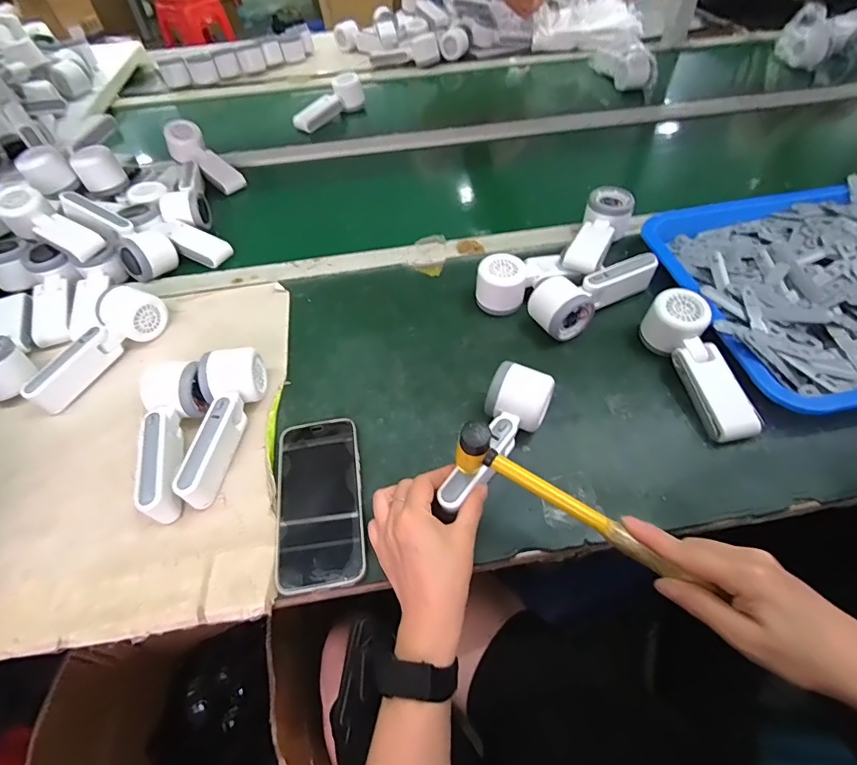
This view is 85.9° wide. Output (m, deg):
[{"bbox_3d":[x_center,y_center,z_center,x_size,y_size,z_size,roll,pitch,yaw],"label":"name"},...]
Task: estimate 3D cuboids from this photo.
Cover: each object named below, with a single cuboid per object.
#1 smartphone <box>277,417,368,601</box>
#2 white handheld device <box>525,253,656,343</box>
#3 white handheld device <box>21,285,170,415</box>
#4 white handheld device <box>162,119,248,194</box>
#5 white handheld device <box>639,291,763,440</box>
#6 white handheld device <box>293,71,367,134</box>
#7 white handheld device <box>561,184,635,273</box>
[{"bbox_3d":[-0.101,0.105,0.427,0.077,0.011,0.161,-9,51,-5],"label":"smartphone"},{"bbox_3d":[0.192,-0.108,0.548,0.160,0.053,0.064,-32,56,-21],"label":"white handheld device"},{"bbox_3d":[-0.388,-0.044,0.534,0.058,0.049,0.165,26,57,21],"label":"white handheld device"},{"bbox_3d":[-0.382,-0.380,0.783,0.164,0.041,0.058,44,63,10],"label":"white handheld device"},{"bbox_3d":[0.280,-0.017,0.477,0.051,0.050,0.161,-12,66,-7],"label":"white handheld device"},{"bbox_3d":[-0.200,-0.565,0.924,0.047,0.056,0.163,30,59,24],"label":"white handheld device"},{"bbox_3d":[0.215,-0.186,0.591,0.055,0.048,0.168,23,56,20],"label":"white handheld device"}]

